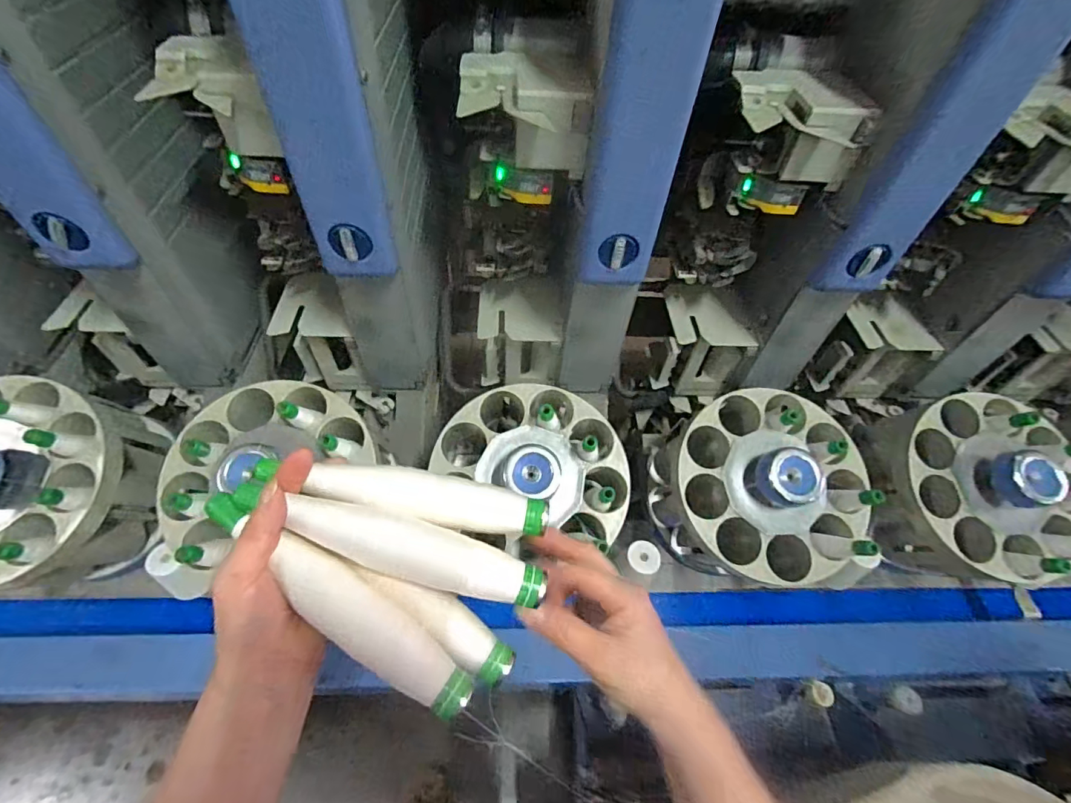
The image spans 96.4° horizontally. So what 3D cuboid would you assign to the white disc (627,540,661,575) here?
[{"bbox_3d":[0.146,0.210,0.642,0.043,0.010,0.043,2,51,-3],"label":"white disc"}]

